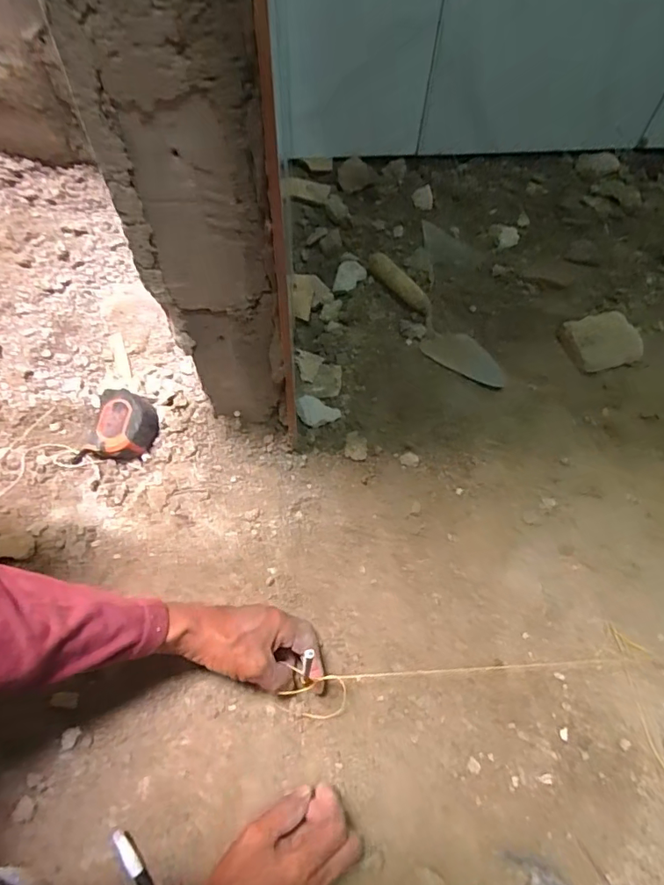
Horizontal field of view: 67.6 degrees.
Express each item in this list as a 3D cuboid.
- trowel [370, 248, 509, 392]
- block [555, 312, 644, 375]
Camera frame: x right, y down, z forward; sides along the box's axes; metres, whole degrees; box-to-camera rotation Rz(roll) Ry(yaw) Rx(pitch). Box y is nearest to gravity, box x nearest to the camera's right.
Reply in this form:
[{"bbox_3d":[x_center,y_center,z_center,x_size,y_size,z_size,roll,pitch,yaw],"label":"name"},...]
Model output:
[{"bbox_3d":[0.154,-0.194,0.784,0.302,0.053,0.082,37,64,18],"label":"trowel"},{"bbox_3d":[0.443,-0.167,0.810,0.118,0.033,0.095,-13,60,-10],"label":"block"}]

